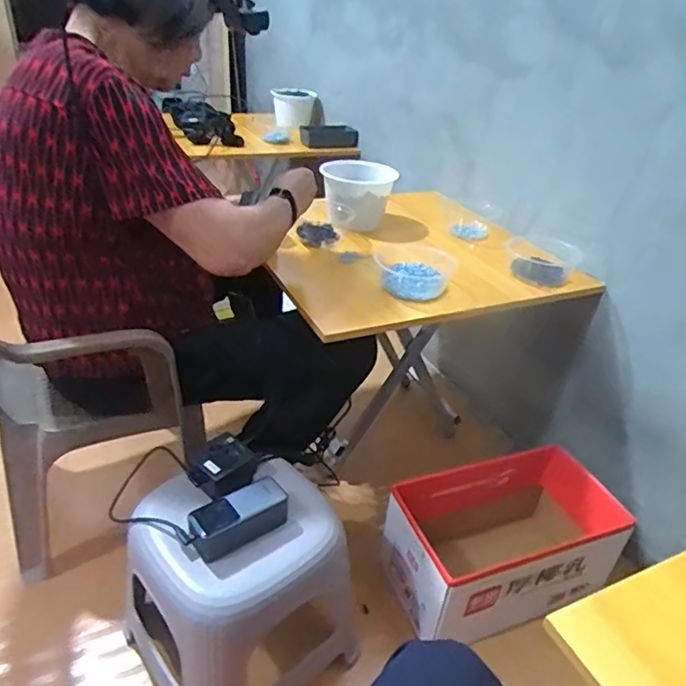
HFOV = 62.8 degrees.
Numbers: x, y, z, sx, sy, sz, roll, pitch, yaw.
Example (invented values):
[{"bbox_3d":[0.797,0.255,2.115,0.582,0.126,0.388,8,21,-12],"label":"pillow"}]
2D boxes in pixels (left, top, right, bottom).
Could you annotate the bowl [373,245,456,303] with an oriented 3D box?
[{"bbox_3d":[0.125,-0.137,1.016,0.137,0.058,0.149,4,32,-2],"label":"bowl"}]

